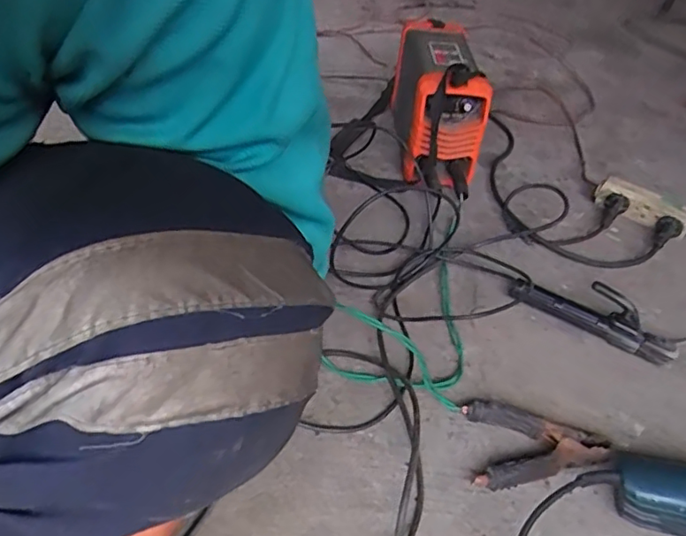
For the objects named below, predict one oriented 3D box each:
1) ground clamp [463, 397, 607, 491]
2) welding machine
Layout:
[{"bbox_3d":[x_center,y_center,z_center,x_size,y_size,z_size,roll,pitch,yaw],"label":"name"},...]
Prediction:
[{"bbox_3d":[0.190,0.176,0.577,0.132,0.032,0.084,6,41,-2],"label":"ground clamp"},{"bbox_3d":[0.148,-0.250,0.912,0.114,0.170,0.280,6,42,-4],"label":"welding machine"}]

